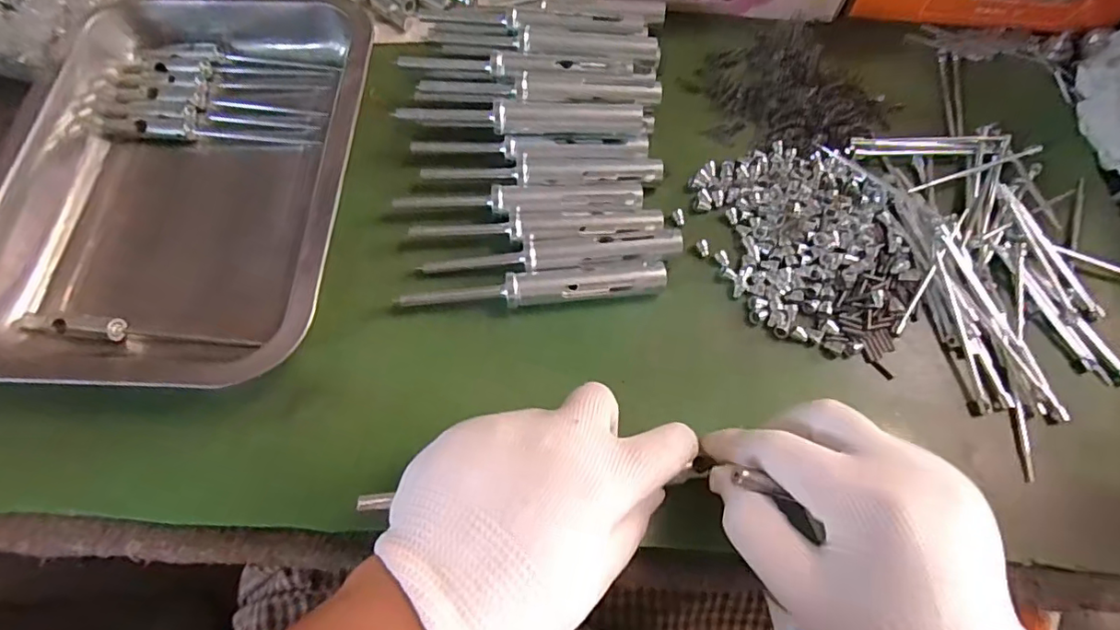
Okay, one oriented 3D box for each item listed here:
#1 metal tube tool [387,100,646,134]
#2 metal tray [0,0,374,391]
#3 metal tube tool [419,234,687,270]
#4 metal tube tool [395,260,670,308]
[{"bbox_3d":[-0.021,-0.116,0.328,0.141,0.023,0.019,-4,71,-2],"label":"metal tube tool"},{"bbox_3d":[-0.214,-0.093,0.313,0.194,0.035,0.275,1,70,-1],"label":"metal tray"},{"bbox_3d":[-0.005,-0.034,0.306,0.142,0.012,0.017,-6,71,-3],"label":"metal tube tool"},{"bbox_3d":[-0.014,-0.014,0.300,0.143,0.015,0.016,-6,71,-3],"label":"metal tube tool"}]

